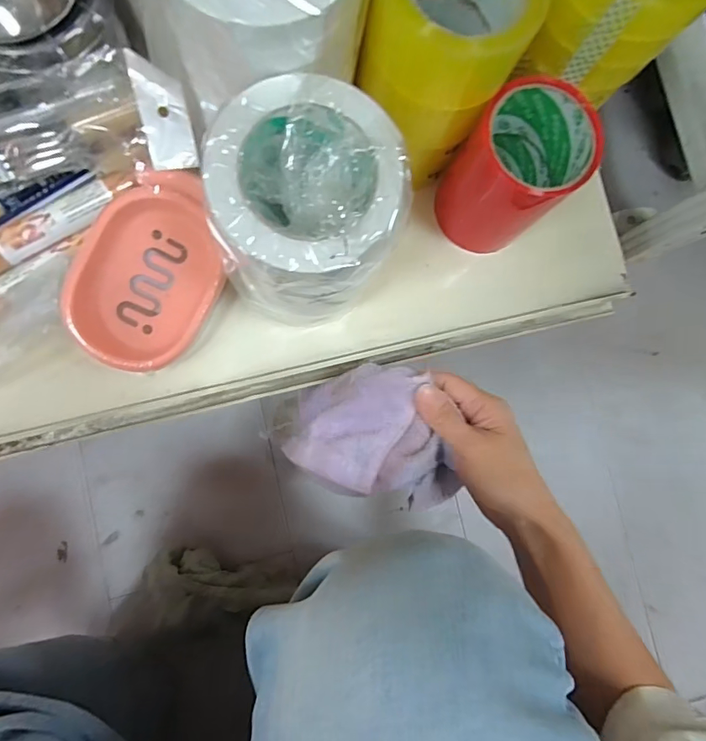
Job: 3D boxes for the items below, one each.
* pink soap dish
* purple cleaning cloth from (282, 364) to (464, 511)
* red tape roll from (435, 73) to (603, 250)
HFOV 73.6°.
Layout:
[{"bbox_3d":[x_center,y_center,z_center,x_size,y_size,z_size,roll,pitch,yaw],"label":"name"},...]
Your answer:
[{"bbox_3d":[-0.160,-0.080,0.378,0.102,0.025,0.156,25,86,-17],"label":"pink soap dish"},{"bbox_3d":[0.024,0.052,0.383,0.143,0.070,0.101,16,83,-5],"label":"purple cleaning cloth"},{"bbox_3d":[0.125,-0.158,0.396,0.081,0.136,0.084,1,85,-7],"label":"red tape roll"}]

